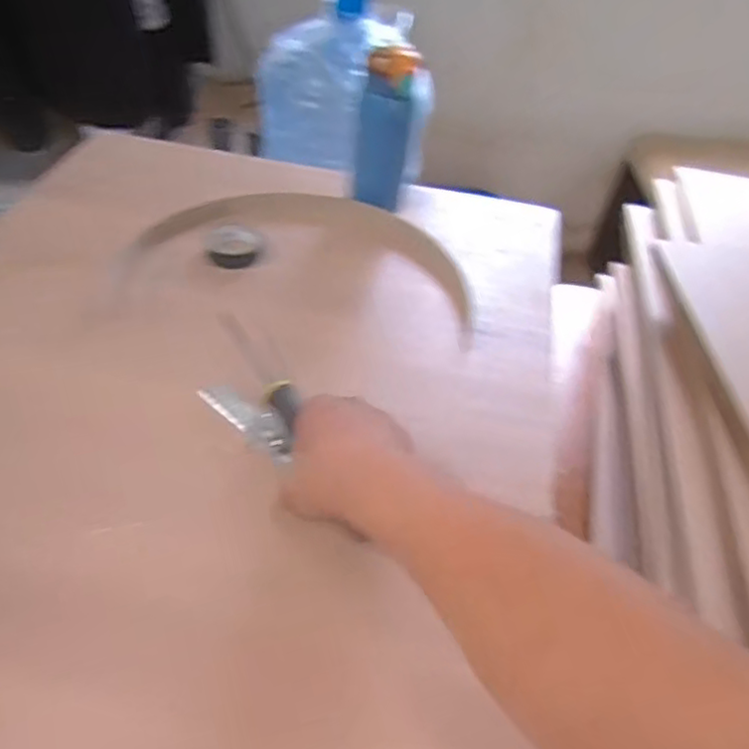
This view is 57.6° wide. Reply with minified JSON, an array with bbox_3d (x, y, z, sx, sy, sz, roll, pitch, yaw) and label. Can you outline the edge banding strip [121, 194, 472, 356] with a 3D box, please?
[{"bbox_3d":[-0.060,-0.129,0.721,0.353,0.021,0.202,13,44,6],"label":"edge banding strip"}]

